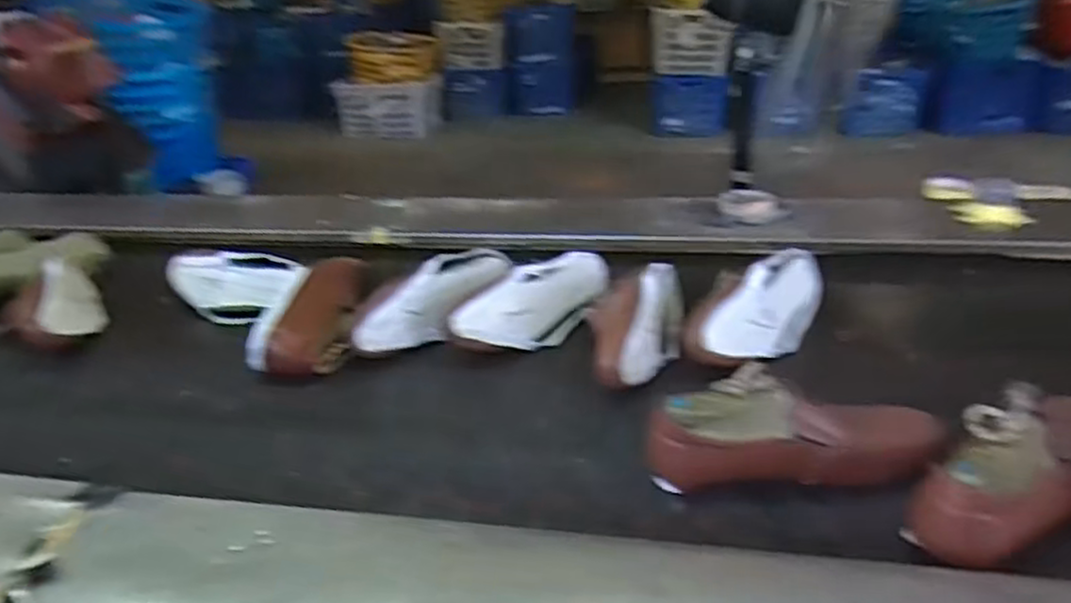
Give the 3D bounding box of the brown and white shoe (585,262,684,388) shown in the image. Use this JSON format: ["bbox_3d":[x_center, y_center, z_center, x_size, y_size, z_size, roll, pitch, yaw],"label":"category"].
[{"bbox_3d":[0.126,0.018,0.943,0.111,0.087,0.250,0,26,9],"label":"brown and white shoe"}]

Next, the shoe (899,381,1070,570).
[{"bbox_3d":[0.426,0.125,0.643,0.252,0.099,0.085,-21,30,-31],"label":"shoe"}]

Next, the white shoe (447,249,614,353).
[{"bbox_3d":[0.003,0.000,1.009,0.068,0.083,0.266,18,33,38],"label":"white shoe"}]

